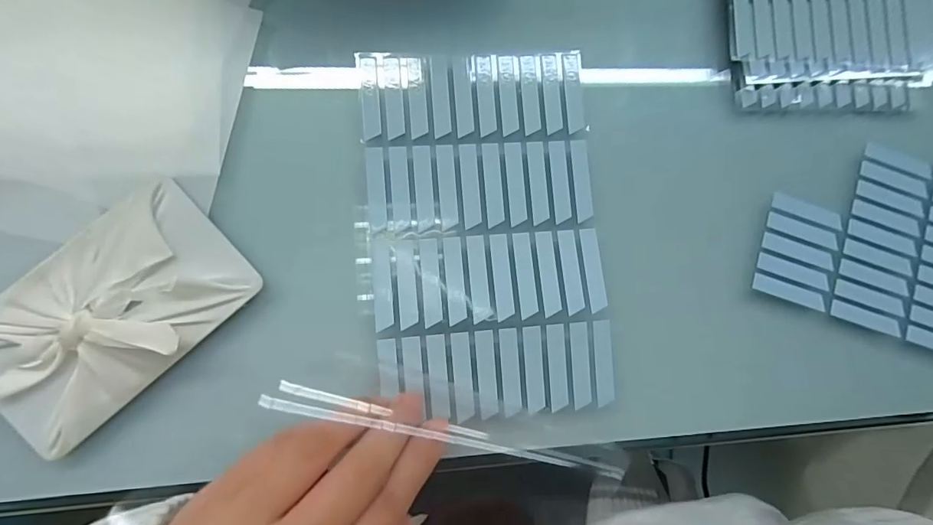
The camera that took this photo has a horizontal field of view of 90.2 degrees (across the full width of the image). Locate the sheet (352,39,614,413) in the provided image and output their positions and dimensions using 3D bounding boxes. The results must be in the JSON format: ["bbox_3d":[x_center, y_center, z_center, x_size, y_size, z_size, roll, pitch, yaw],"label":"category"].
[{"bbox_3d":[0.010,-0.017,0.229,0.112,0.006,0.181,-4,86,-7],"label":"sheet"}]

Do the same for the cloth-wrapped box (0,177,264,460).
[{"bbox_3d":[-0.156,0.022,0.201,0.113,0.015,0.070,-44,91,-8],"label":"cloth-wrapped box"}]

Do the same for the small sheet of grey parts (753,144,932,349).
[{"bbox_3d":[0.249,-0.011,0.254,0.173,0.009,0.105,17,83,-5],"label":"small sheet of grey parts"}]

